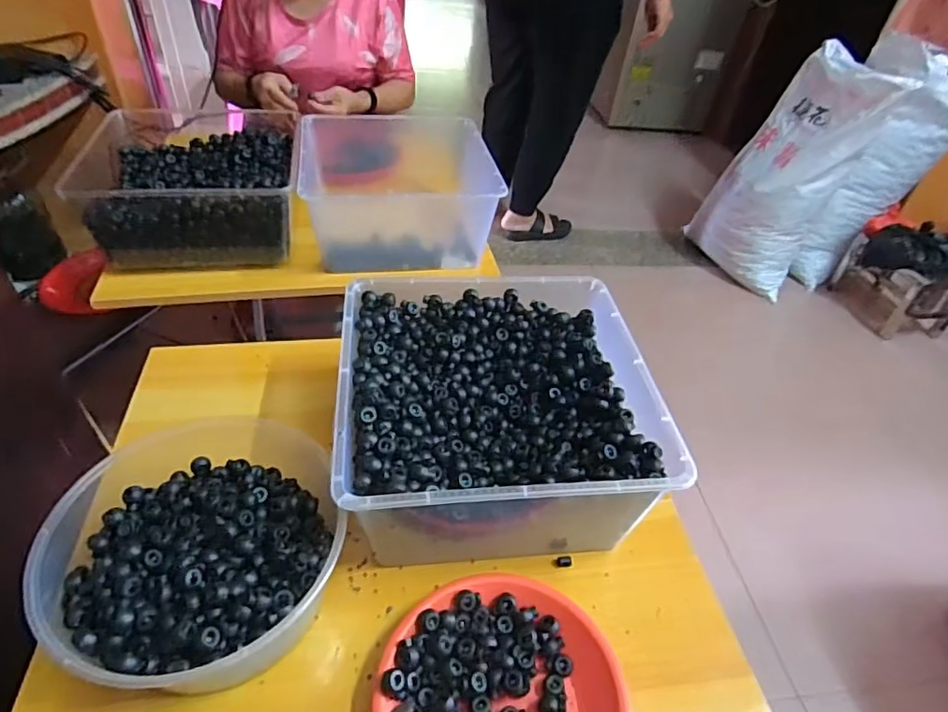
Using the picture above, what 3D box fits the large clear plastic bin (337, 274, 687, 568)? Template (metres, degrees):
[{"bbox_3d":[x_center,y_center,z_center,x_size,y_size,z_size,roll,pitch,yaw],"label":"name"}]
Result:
[{"bbox_3d":[0.017,0.061,0.599,0.294,0.148,0.288,-2,43,-8],"label":"large clear plastic bin"}]

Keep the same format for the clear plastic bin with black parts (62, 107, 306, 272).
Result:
[{"bbox_3d":[-0.433,-0.266,0.914,0.282,0.135,0.263,-7,44,-14],"label":"clear plastic bin with black parts"}]

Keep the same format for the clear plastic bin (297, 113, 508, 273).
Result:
[{"bbox_3d":[-0.136,-0.284,0.951,0.289,0.149,0.341,-7,44,-14],"label":"clear plastic bin"}]

